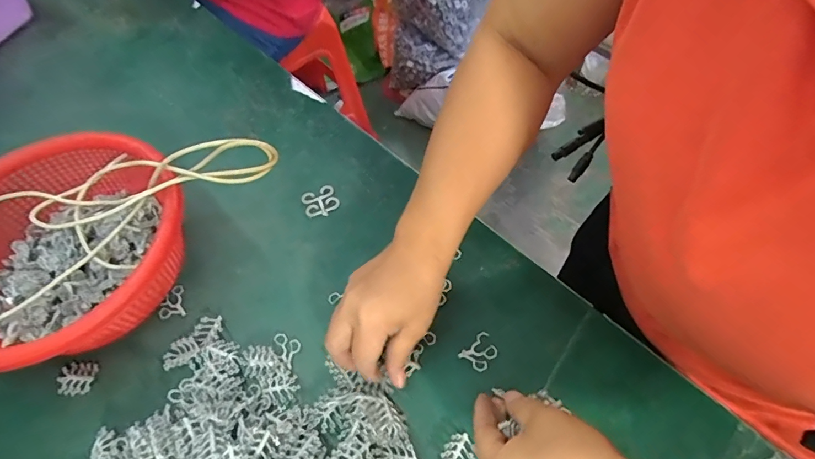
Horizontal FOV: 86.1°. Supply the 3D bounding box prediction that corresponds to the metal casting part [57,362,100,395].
[{"bbox_3d":[-0.303,0.135,0.398,0.033,0.005,0.028,6,60,6],"label":"metal casting part"}]

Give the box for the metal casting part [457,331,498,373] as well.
[{"bbox_3d":[0.066,0.109,0.391,0.033,0.004,0.025,-40,66,-19],"label":"metal casting part"}]

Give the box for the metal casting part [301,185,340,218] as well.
[{"bbox_3d":[-0.098,-0.032,0.487,0.037,0.004,0.034,-22,61,-11],"label":"metal casting part"}]

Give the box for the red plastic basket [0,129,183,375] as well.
[{"bbox_3d":[-0.318,0.017,0.412,0.224,0.100,0.226,-33,64,-16],"label":"red plastic basket"}]

